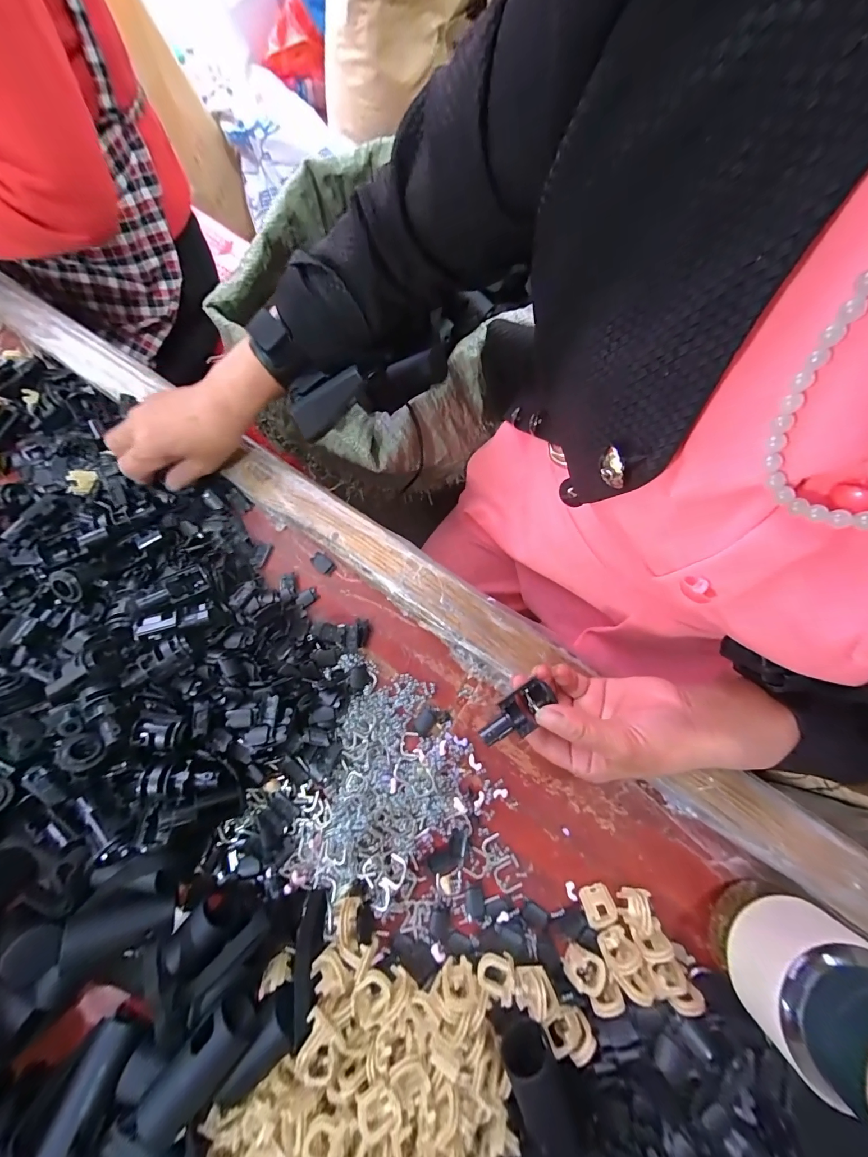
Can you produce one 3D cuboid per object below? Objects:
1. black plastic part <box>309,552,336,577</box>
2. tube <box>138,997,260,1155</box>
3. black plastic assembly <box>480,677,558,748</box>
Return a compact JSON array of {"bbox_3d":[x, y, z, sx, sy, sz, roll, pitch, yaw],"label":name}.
[{"bbox_3d":[-0.100,-0.012,0.349,0.024,0.004,0.014,39,82,10],"label":"black plastic part"},{"bbox_3d":[-0.148,0.307,0.244,0.030,0.031,0.068,40,82,10],"label":"tube"},{"bbox_3d":[0.052,0.087,0.245,0.052,0.013,0.022,-33,77,-21],"label":"black plastic assembly"}]

